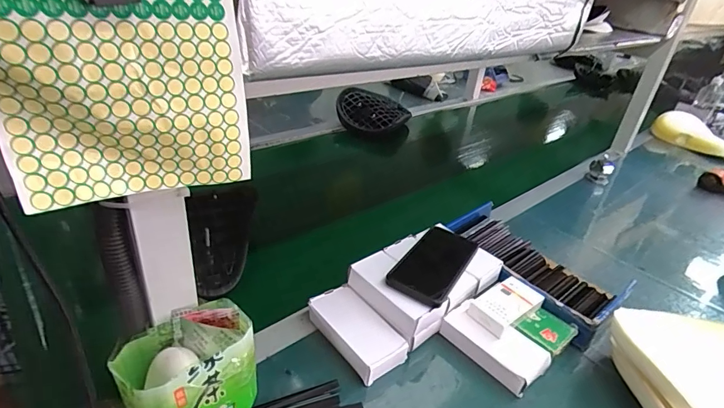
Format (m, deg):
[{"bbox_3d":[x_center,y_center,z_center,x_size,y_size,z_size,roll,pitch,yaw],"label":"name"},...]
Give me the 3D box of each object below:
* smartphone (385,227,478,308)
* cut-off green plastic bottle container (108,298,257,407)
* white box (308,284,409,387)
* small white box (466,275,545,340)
[{"bbox_3d":[0.102,0.080,0.583,0.077,0.015,0.158,22,34,24],"label":"smartphone"},{"bbox_3d":[-0.150,0.151,0.371,0.105,0.086,0.082,-17,38,-35],"label":"cut-off green plastic bottle container"},{"bbox_3d":[-0.010,0.158,0.529,0.065,0.030,0.126,-18,39,-35],"label":"white box"},{"bbox_3d":[0.196,0.136,0.570,0.101,0.020,0.054,-18,39,-35],"label":"small white box"}]

